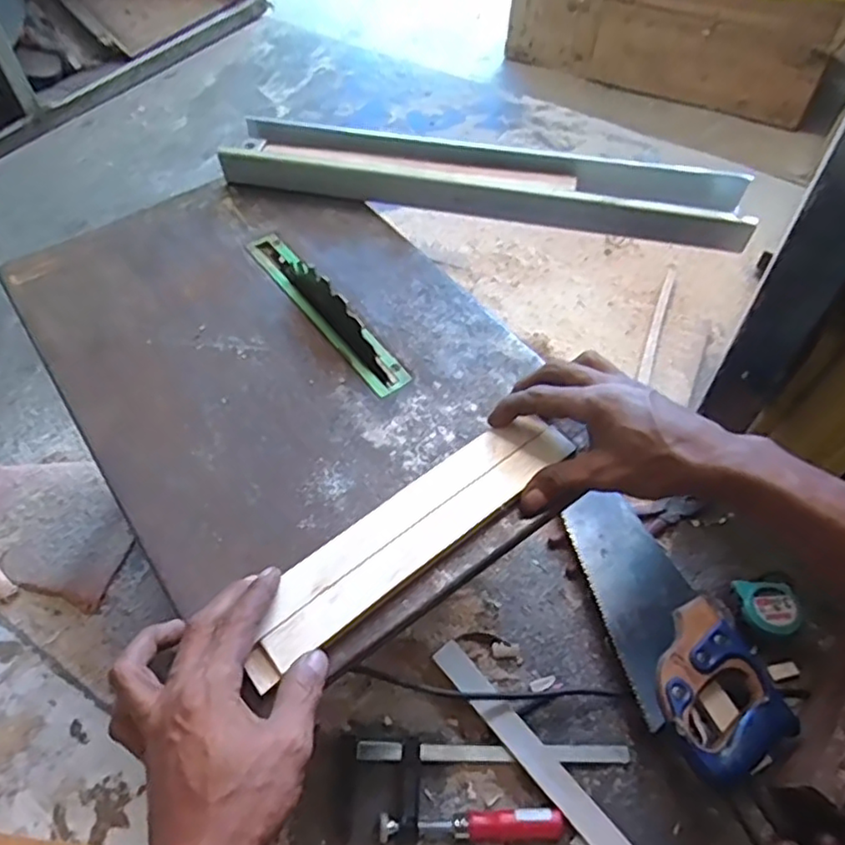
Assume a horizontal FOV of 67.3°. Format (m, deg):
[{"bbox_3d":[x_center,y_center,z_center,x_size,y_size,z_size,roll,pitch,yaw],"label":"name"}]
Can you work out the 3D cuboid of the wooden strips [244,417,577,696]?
[{"bbox_3d":[-0.009,0.070,0.426,0.253,0.014,0.057,-35,62,-21],"label":"wooden strips"}]

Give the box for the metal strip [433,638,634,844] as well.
[{"bbox_3d":[0.106,0.300,0.553,0.027,0.008,0.261,-40,65,-13],"label":"metal strip"}]

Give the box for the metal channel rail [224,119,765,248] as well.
[{"bbox_3d":[0.058,-0.243,0.631,0.498,0.039,0.085,11,55,8],"label":"metal channel rail"}]

